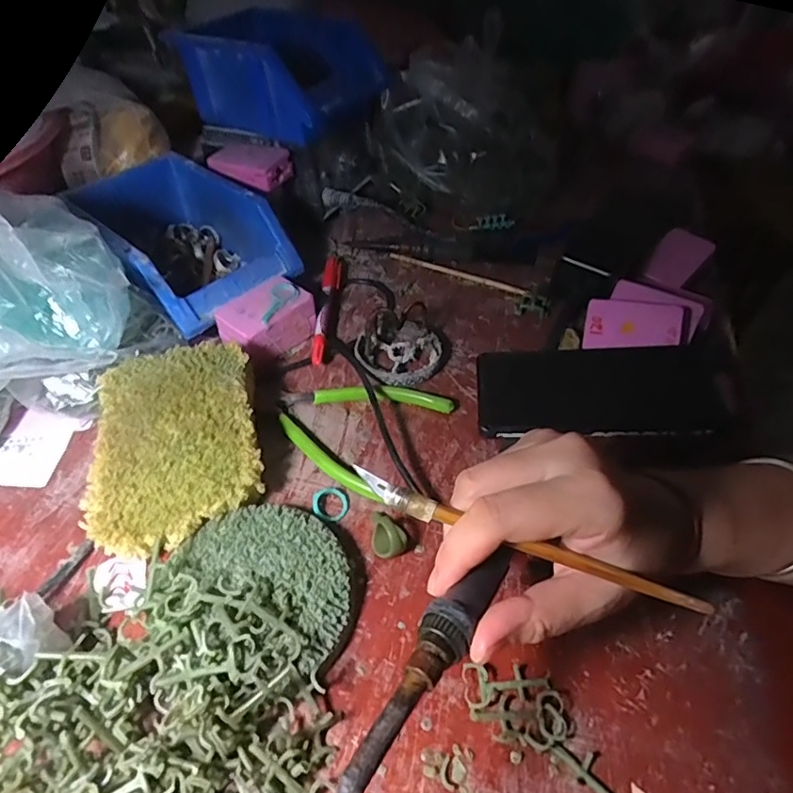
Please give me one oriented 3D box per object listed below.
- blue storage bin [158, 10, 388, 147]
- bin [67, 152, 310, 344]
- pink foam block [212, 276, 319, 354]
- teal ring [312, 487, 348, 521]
[{"bbox_3d":[-0.104,-0.311,0.519,0.176,0.084,0.137,29,53,22],"label":"blue storage bin"},{"bbox_3d":[-0.186,-0.136,0.464,0.125,0.073,0.195,-33,57,-28],"label":"bin"},{"bbox_3d":[-0.105,-0.060,0.427,0.044,0.039,0.070,36,56,26],"label":"pink foam block"},{"bbox_3d":[-0.042,0.068,0.336,0.022,0.007,0.022,1,48,-1],"label":"teal ring"}]

